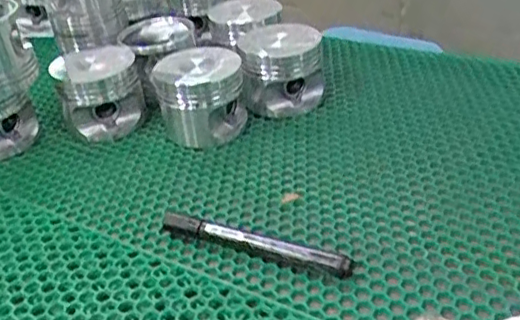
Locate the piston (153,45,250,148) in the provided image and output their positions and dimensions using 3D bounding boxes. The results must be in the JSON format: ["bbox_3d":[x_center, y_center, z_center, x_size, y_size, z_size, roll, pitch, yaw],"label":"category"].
[{"bbox_3d":[-0.057,-0.065,0.569,0.080,0.069,0.082,-9,35,-5],"label":"piston"}]

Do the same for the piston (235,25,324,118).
[{"bbox_3d":[0.023,-0.097,0.600,0.079,0.075,0.088,-1,35,7],"label":"piston"}]

